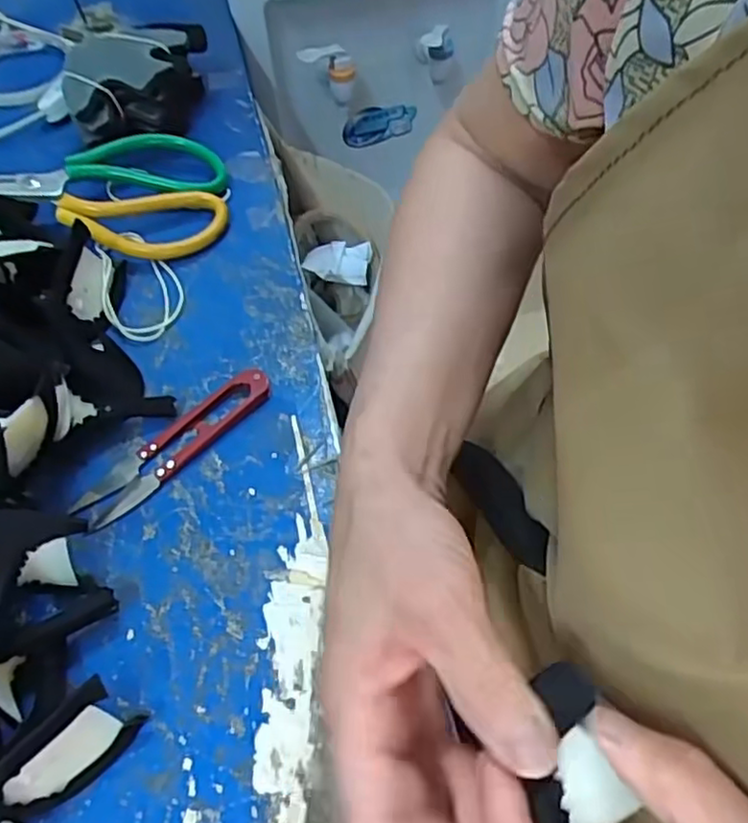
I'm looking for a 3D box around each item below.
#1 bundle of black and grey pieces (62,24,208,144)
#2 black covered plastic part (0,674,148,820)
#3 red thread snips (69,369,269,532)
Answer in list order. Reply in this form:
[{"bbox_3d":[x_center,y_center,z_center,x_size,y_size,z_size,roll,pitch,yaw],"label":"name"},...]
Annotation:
[{"bbox_3d":[-0.164,-0.231,0.481,0.103,0.051,0.075,-18,58,-10],"label":"bundle of black and grey pieces"},{"bbox_3d":[-0.120,0.133,0.258,0.058,0.043,0.018,-40,65,-22],"label":"black covered plastic part"},{"bbox_3d":[-0.103,0.016,0.351,0.114,0.011,0.025,-40,65,-22],"label":"red thread snips"}]

